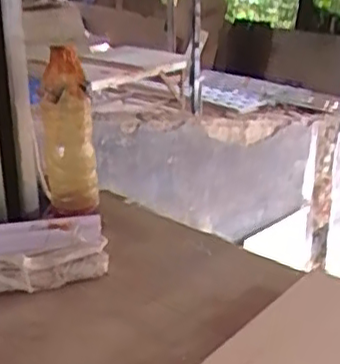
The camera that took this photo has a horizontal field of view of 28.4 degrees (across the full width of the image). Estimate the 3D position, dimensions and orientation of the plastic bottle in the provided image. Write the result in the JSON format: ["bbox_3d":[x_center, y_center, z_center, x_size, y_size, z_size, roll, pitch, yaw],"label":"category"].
[{"bbox_3d":[-0.181,-0.082,1.154,0.097,0.287,0.089,-5,21,-9],"label":"plastic bottle"}]

